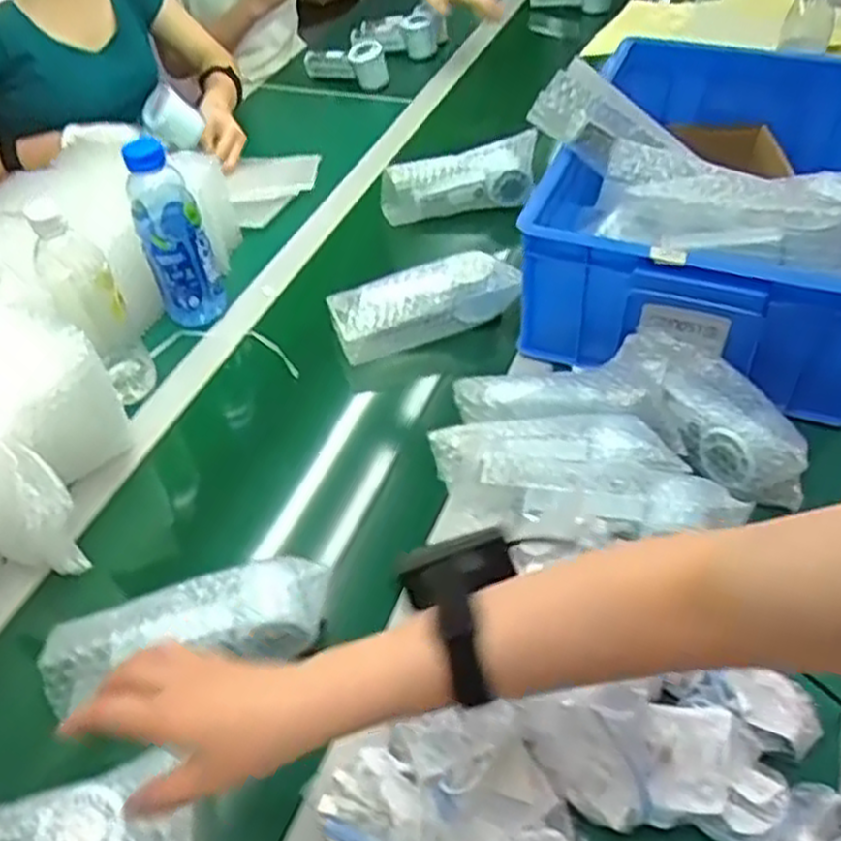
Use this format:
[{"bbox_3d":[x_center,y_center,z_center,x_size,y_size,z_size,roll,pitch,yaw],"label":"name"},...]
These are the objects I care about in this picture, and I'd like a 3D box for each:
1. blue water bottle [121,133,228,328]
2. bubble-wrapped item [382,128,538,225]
[{"bbox_3d":[-0.272,-0.205,0.849,0.071,0.214,0.059,-18,48,-13],"label":"blue water bottle"},{"bbox_3d":[0.048,-0.310,1.011,0.213,0.078,0.055,-21,48,-15],"label":"bubble-wrapped item"}]

